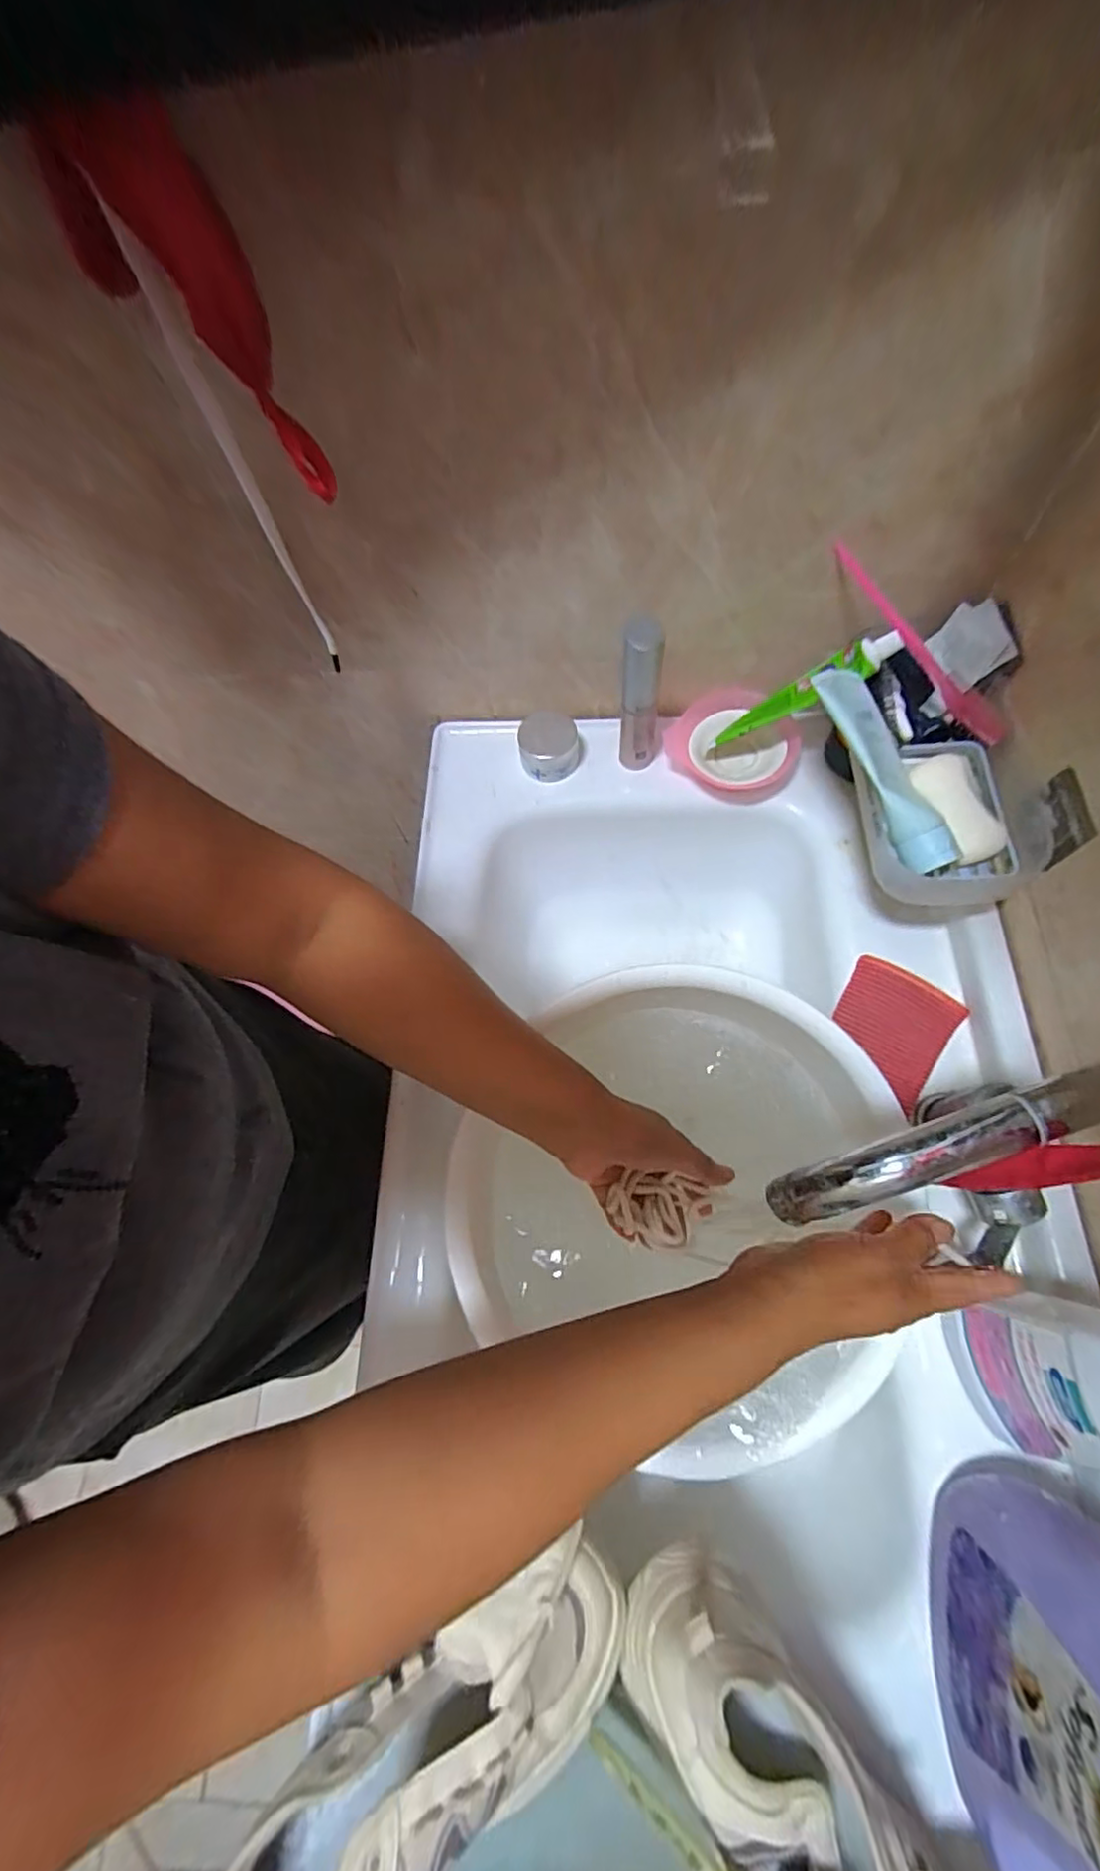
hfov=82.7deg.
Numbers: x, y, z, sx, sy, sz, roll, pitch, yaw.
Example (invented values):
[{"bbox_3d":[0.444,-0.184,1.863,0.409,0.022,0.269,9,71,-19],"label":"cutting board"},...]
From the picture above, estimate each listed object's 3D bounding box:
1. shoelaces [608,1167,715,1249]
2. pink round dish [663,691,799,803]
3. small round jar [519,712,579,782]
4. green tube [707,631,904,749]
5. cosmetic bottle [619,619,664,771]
[{"bbox_3d":[0.083,0.204,0.465,0.073,0.032,0.050,11,65,8],"label":"shoelaces"},{"bbox_3d":[0.178,-0.186,0.607,0.119,0.035,0.096,25,83,16],"label":"pink round dish"},{"bbox_3d":[0.000,-0.188,0.623,0.063,0.056,0.055,-7,64,0],"label":"small round jar"},{"bbox_3d":[0.214,-0.212,0.546,0.166,0.026,0.037,-24,56,40],"label":"green tube"},{"bbox_3d":[0.082,-0.208,0.549,0.035,0.165,0.041,13,66,9],"label":"cosmetic bottle"}]

